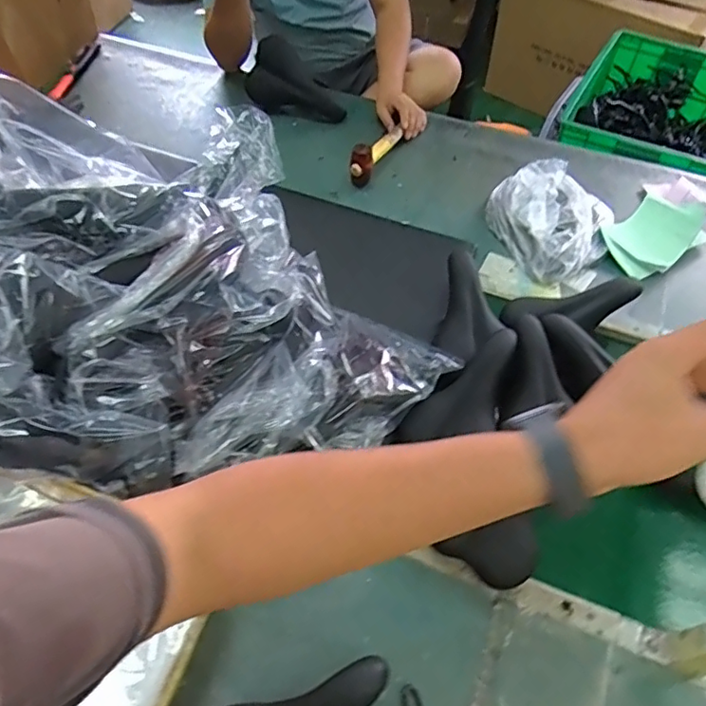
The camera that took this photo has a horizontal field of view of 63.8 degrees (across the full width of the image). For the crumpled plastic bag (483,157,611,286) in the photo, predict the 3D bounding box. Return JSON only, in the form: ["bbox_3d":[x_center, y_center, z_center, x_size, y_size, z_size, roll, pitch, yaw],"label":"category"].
[{"bbox_3d":[0.411,-0.284,1.202,0.259,0.073,0.270,-33,61,-20],"label":"crumpled plastic bag"}]

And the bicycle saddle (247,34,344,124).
[{"bbox_3d":[-0.134,-0.710,1.482,0.237,0.140,0.147,28,61,19],"label":"bicycle saddle"}]

